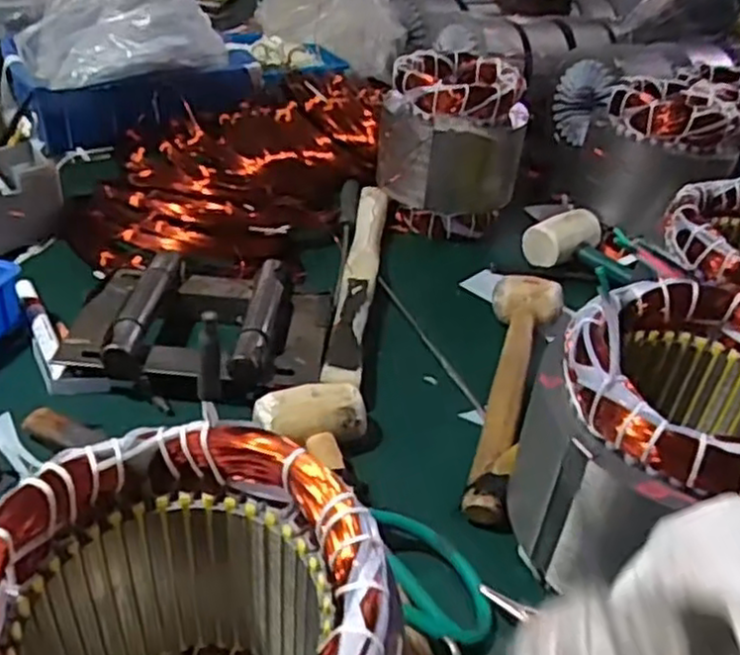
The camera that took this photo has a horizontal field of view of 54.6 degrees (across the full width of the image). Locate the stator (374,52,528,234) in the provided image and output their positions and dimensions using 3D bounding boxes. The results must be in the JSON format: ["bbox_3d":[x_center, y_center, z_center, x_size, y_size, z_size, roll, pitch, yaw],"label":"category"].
[{"bbox_3d":[0.092,-0.202,0.804,0.144,0.166,0.144,9,37,4],"label":"stator"}]

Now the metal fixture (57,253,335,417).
[{"bbox_3d":[-0.135,-0.003,0.588,0.200,0.049,0.146,6,37,0],"label":"metal fixture"}]

